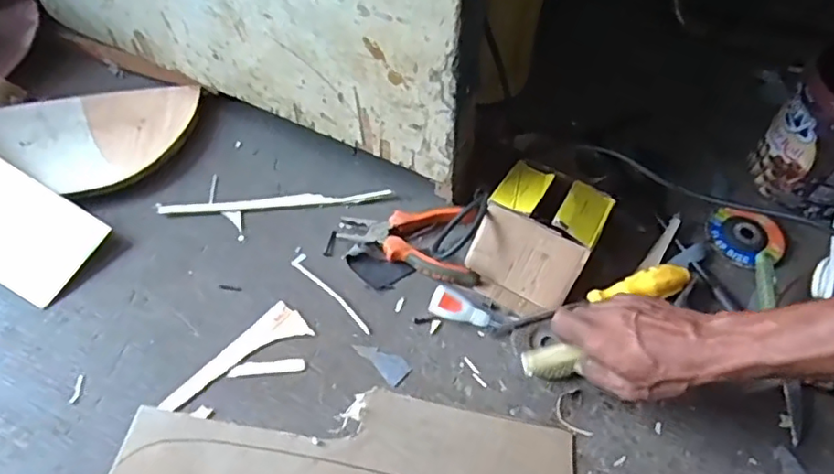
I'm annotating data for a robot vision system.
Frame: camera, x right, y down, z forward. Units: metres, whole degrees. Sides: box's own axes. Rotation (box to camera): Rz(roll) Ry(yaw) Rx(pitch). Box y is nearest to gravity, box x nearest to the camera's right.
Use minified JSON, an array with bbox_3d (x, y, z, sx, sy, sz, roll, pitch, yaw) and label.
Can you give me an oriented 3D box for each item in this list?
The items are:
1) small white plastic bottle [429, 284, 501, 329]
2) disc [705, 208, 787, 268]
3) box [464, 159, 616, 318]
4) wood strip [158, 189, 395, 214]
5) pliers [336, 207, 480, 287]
[{"bbox_3d":[0.049,0.076,0.616,0.071,0.019,0.031,21,58,12],"label":"small white plastic bottle"},{"bbox_3d":[0.370,0.001,0.679,0.082,0.015,0.077,1,56,-1],"label":"disc"},{"bbox_3d":[0.127,-0.001,0.642,0.114,0.065,0.145,26,59,15],"label":"box"},{"bbox_3d":[-0.162,-0.040,0.693,0.259,0.004,0.016,-4,56,-4],"label":"wood strip"},{"bbox_3d":[-0.004,-0.002,0.664,0.158,0.023,0.084,14,57,8],"label":"pliers"}]

